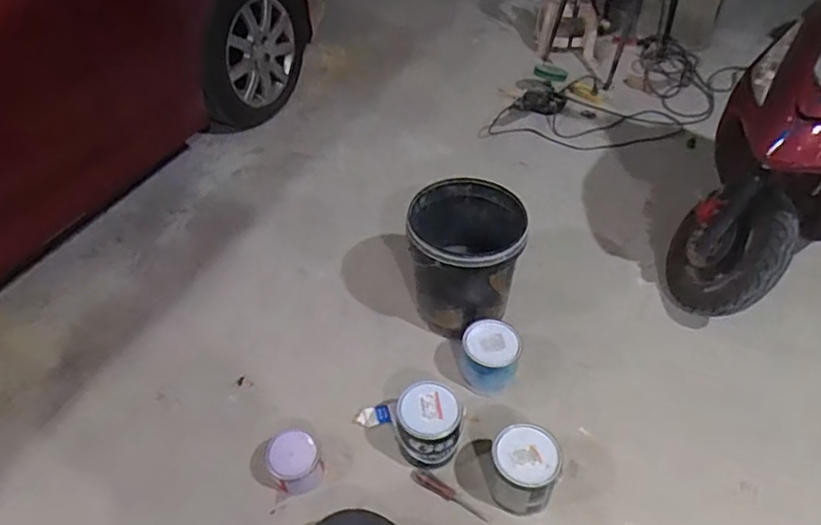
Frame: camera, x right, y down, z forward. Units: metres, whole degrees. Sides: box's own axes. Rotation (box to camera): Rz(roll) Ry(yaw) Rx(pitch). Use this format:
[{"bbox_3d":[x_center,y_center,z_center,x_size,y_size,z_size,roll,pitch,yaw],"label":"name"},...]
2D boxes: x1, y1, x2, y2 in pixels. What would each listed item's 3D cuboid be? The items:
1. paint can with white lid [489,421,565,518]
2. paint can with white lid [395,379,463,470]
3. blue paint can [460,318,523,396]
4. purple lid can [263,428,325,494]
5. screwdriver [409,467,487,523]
[{"bbox_3d":[0.265,0.486,1.430,0.175,0.152,0.154,22,51,20],"label":"paint can with white lid"},{"bbox_3d":[0.043,0.406,1.518,0.164,0.154,0.177,-3,45,0],"label":"paint can with white lid"},{"bbox_3d":[0.215,0.252,1.660,0.166,0.119,0.182,8,46,10],"label":"blue paint can"},{"bbox_3d":[-0.278,0.483,1.463,0.118,0.123,0.112,0,47,0],"label":"purple lid can"},{"bbox_3d":[0.096,0.563,1.475,0.205,0.030,0.036,22,51,20],"label":"screwdriver"}]

